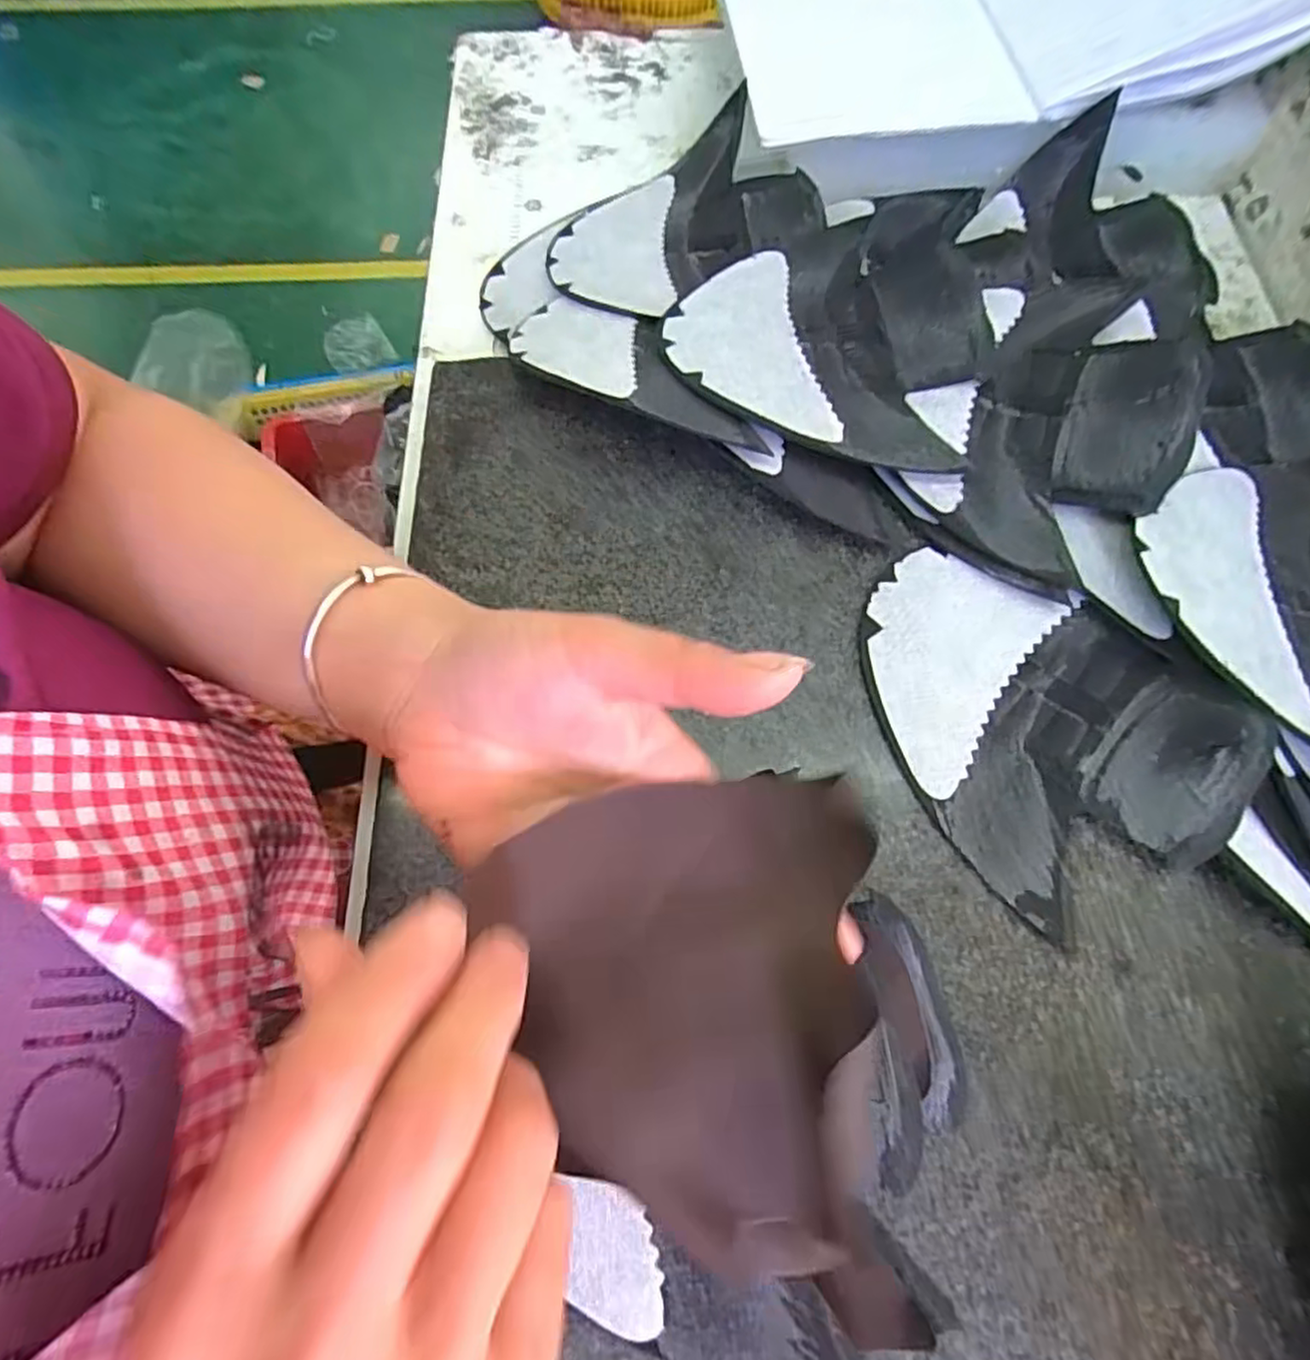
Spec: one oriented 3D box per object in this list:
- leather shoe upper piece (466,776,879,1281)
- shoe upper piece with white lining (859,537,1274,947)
[{"bbox_3d":[0.010,0.102,0.206,0.112,0.038,0.134,-6,70,0],"label":"leather shoe upper piece"},{"bbox_3d":[0.165,0.015,0.306,0.132,0.013,0.169,-41,74,-12],"label":"shoe upper piece with white lining"}]

